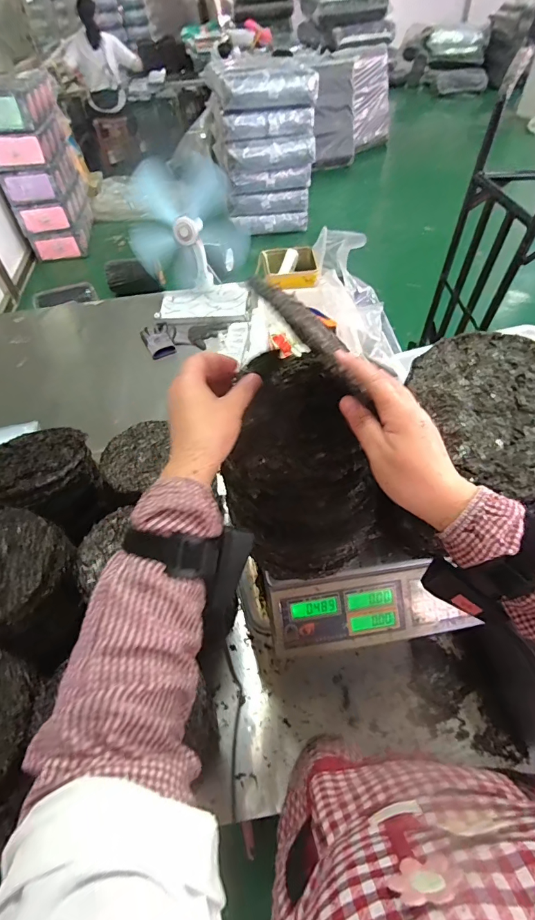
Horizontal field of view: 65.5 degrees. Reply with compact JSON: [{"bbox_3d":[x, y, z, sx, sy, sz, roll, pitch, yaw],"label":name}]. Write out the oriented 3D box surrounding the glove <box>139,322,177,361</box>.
[{"bbox_3d":[-0.351,-0.405,1.374,0.112,0.036,0.169,-23,53,-14],"label":"glove"}]

